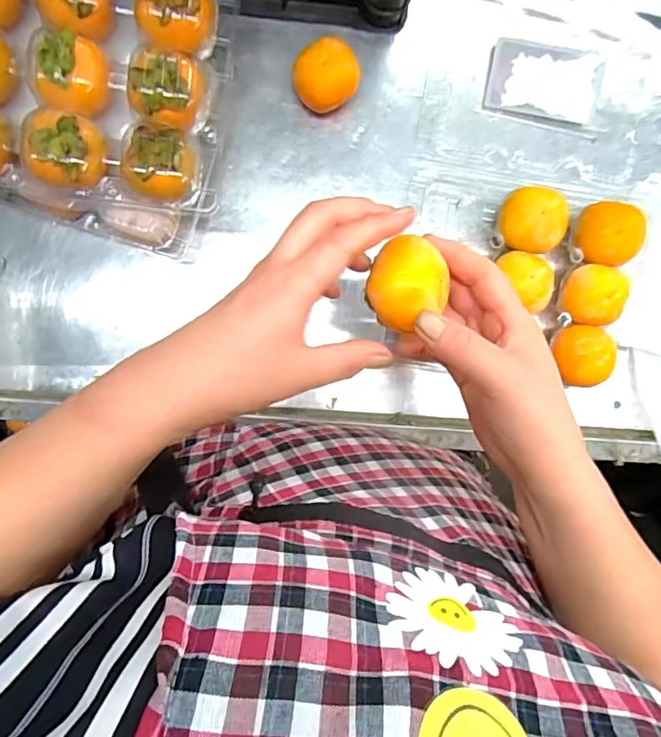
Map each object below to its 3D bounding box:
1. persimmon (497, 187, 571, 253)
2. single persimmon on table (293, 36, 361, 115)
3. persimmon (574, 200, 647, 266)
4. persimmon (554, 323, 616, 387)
[{"bbox_3d":[0.175,-0.128,0.453,0.057,0.044,0.055,5,97,-2],"label":"persimmon"},{"bbox_3d":[-0.004,-0.245,0.440,0.051,0.043,0.048,0,98,0],"label":"single persimmon on table"},{"bbox_3d":[0.244,-0.117,0.457,0.051,0.037,0.052,4,98,-1],"label":"persimmon"},{"bbox_3d":[0.226,-0.014,0.466,0.047,0.047,0.056,-17,98,2],"label":"persimmon"}]

